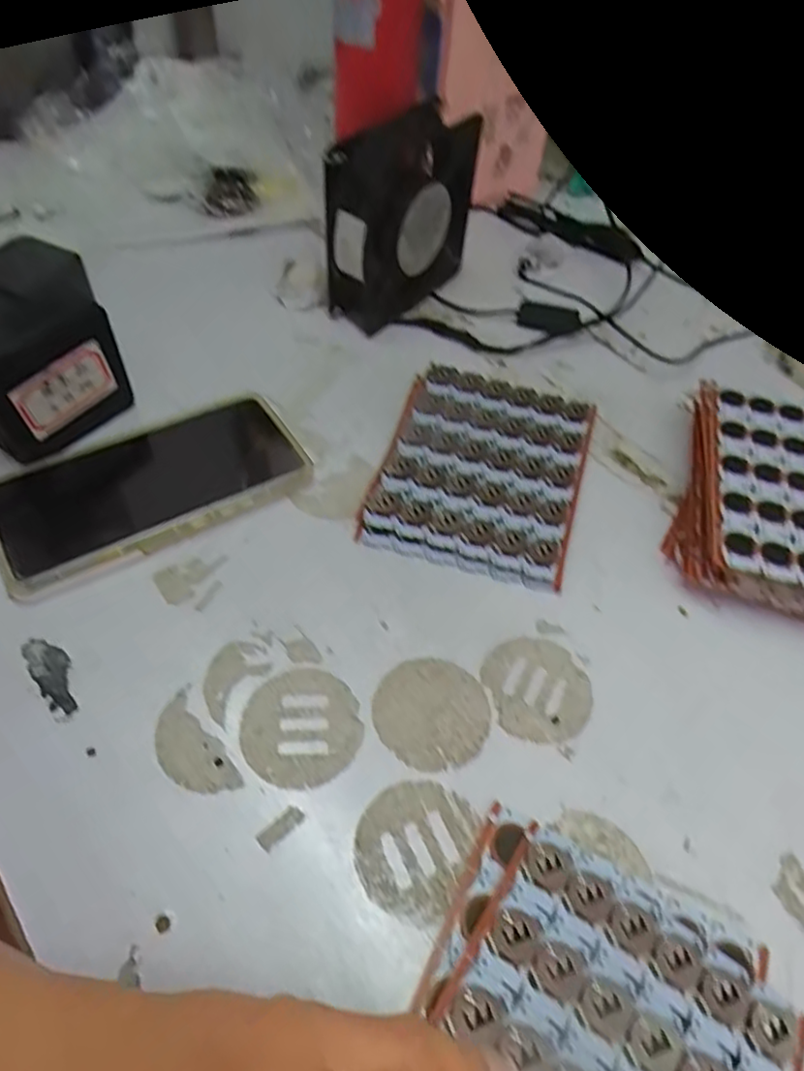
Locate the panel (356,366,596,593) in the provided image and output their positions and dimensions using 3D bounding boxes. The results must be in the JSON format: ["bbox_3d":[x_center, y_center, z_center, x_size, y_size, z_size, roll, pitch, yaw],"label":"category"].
[{"bbox_3d":[0.051,-0.043,0.394,0.115,0.012,0.150,16,53,6],"label":"panel"}]

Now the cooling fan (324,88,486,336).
[{"bbox_3d":[0.001,-0.229,0.461,0.045,0.121,0.119,32,56,18],"label":"cooling fan"}]

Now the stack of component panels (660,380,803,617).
[{"bbox_3d":[0.225,-0.015,0.369,0.124,0.041,0.144,16,53,7],"label":"stack of component panels"}]

